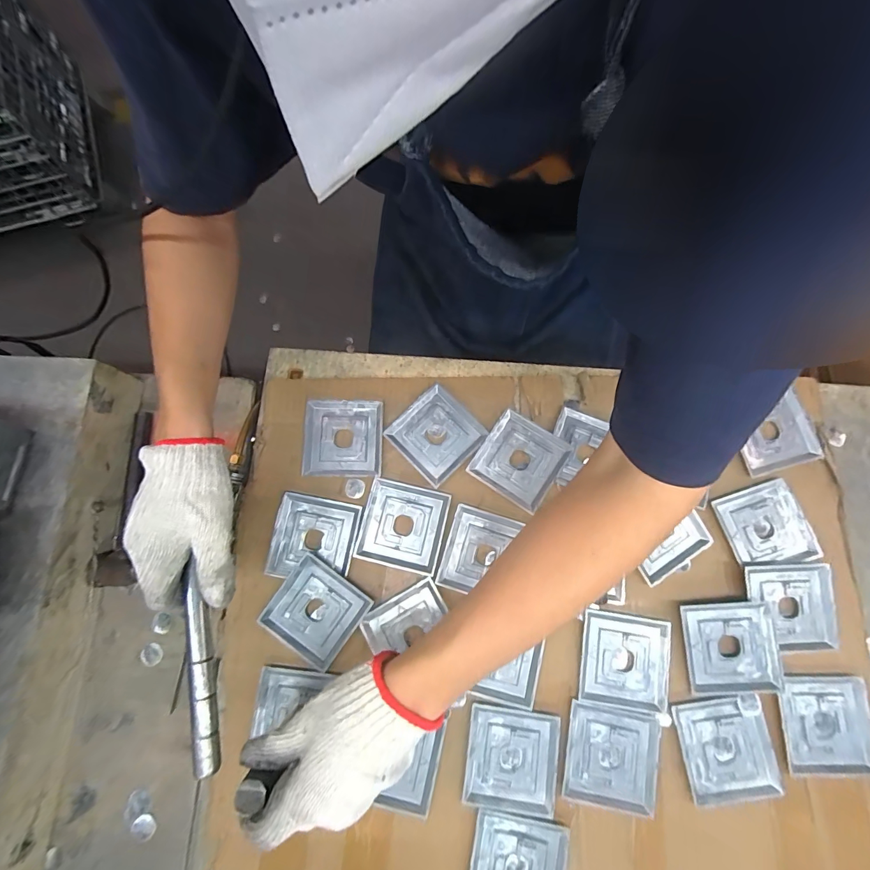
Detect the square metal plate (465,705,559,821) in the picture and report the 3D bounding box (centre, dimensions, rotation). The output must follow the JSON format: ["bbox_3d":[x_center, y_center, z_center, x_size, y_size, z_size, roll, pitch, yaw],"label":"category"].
[{"bbox_3d":[0.077,0.329,0.407,0.090,0.004,0.088,8,80,1],"label":"square metal plate"}]

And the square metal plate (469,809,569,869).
[{"bbox_3d":[0.079,0.422,0.386,0.090,0.005,0.091,11,80,1],"label":"square metal plate"}]

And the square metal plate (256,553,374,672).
[{"bbox_3d":[-0.128,0.188,0.426,0.091,0.013,0.089,36,81,6],"label":"square metal plate"}]

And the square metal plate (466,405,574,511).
[{"bbox_3d":[0.097,0.027,0.462,0.088,0.009,0.090,34,81,5],"label":"square metal plate"}]

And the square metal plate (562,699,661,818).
[{"bbox_3d":[0.179,0.326,0.405,0.089,0.004,0.090,11,80,1],"label":"square metal plate"}]

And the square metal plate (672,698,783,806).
[{"bbox_3d":[0.295,0.319,0.406,0.086,0.004,0.089,-6,80,-2],"label":"square metal plate"}]

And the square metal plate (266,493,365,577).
[{"bbox_3d":[-0.134,0.113,0.442,0.089,0.010,0.087,11,80,1],"label":"square metal plate"}]

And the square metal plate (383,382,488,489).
[{"bbox_3d":[0.001,-0.001,0.471,0.089,0.004,0.088,-44,83,-8],"label":"square metal plate"}]

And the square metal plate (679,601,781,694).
[{"bbox_3d":[0.308,0.222,0.419,0.088,0.011,0.087,-3,80,-1],"label":"square metal plate"}]

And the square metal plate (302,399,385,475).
[{"bbox_3d":[-0.107,0.003,0.466,0.089,0.007,0.088,1,80,-1],"label":"square metal plate"}]

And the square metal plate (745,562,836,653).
[{"bbox_3d":[0.381,0.185,0.429,0.088,0.013,0.088,-2,80,-1],"label":"square metal plate"}]

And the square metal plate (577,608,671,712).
[{"bbox_3d":[0.200,0.237,0.425,0.088,0.007,0.087,9,80,1],"label":"square metal plate"}]

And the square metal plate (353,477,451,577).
[{"bbox_3d":[-0.036,0.101,0.448,0.089,0.004,0.091,14,80,2],"label":"square metal plate"}]

